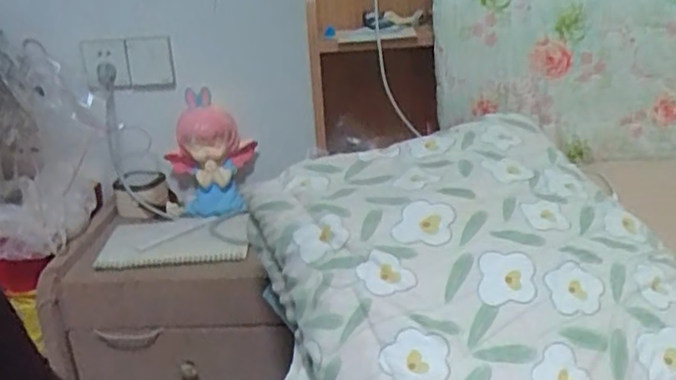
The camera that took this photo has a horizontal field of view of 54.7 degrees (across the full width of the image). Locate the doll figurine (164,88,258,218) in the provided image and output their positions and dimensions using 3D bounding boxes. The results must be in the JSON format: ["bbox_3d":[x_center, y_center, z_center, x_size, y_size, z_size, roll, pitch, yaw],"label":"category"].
[{"bbox_3d":[-0.236,-0.068,1.231,0.152,0.223,0.120,-8,22,-11],"label":"doll figurine"}]

